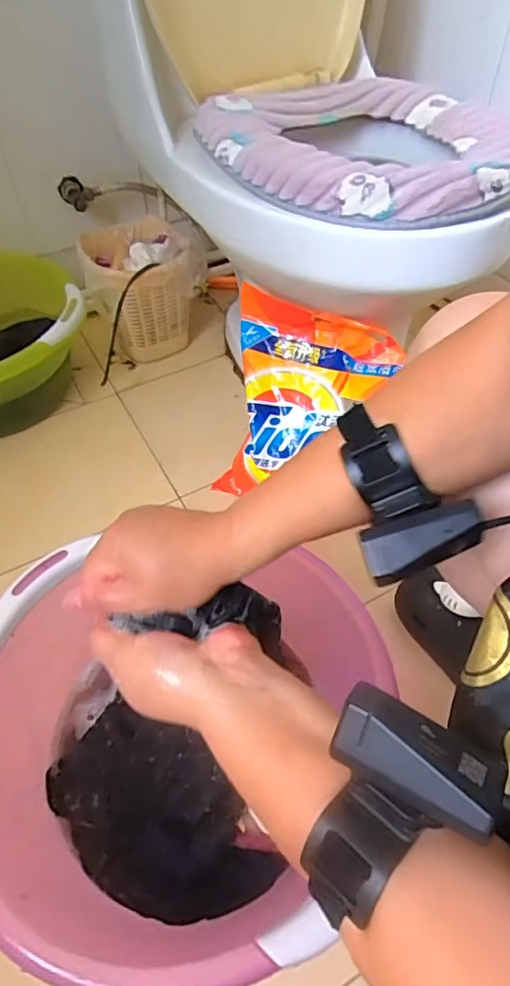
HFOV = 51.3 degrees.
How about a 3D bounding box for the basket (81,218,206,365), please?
[{"bbox_3d":[-0.223,-0.393,1.056,0.189,0.221,0.196,-17,53,-12],"label":"basket"}]

